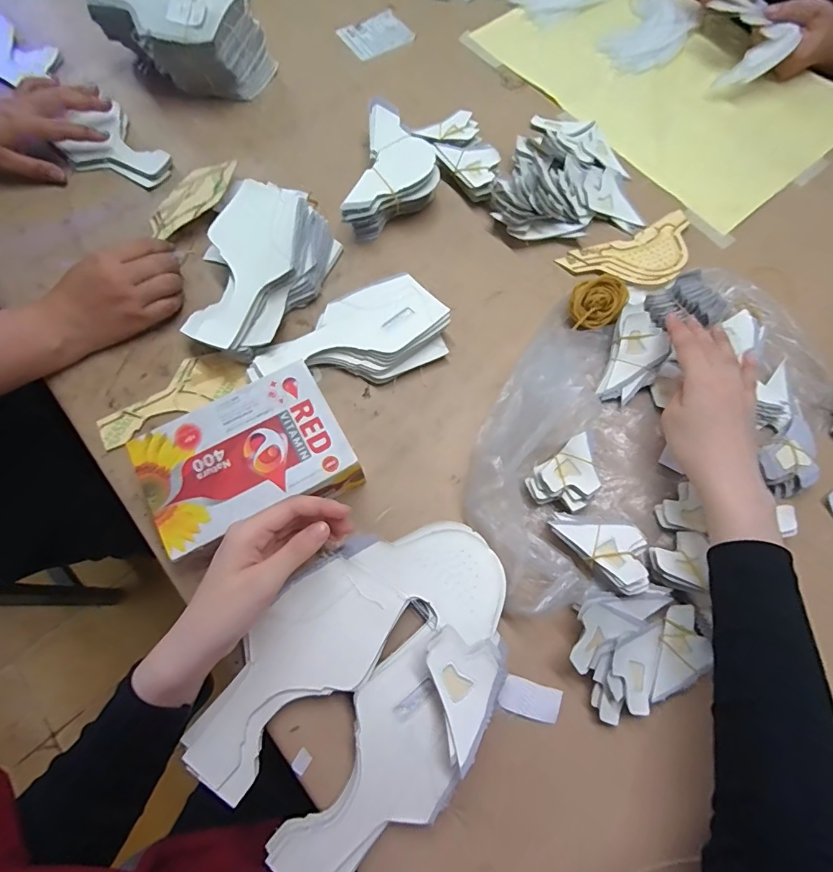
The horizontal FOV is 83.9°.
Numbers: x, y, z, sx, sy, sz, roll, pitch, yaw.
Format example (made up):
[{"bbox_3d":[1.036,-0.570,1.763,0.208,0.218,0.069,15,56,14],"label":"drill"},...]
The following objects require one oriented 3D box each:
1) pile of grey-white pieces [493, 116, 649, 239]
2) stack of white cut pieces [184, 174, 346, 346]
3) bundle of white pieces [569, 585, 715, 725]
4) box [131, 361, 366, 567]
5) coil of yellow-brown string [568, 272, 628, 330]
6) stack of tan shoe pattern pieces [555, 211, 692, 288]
[{"bbox_3d":[0.187,-0.297,0.528,0.160,0.039,0.191,23,73,8],"label":"pile of grey-white pieces"},{"bbox_3d":[-0.163,-0.166,0.475,0.110,0.049,0.182,20,73,7],"label":"stack of white cut pieces"},{"bbox_3d":[0.177,0.164,0.372,0.110,0.026,0.089,-23,73,-7],"label":"bundle of white pieces"},{"bbox_3d":[-0.140,0.025,0.403,0.156,0.068,0.108,-29,74,-9],"label":"box"},{"bbox_3d":[0.180,-0.132,0.467,0.050,0.043,0.040,-5,72,-1],"label":"coil of yellow-brown string"},{"bbox_3d":[0.244,-0.194,0.504,0.154,0.017,0.080,-23,73,-7],"label":"stack of tan shoe pattern pieces"}]

